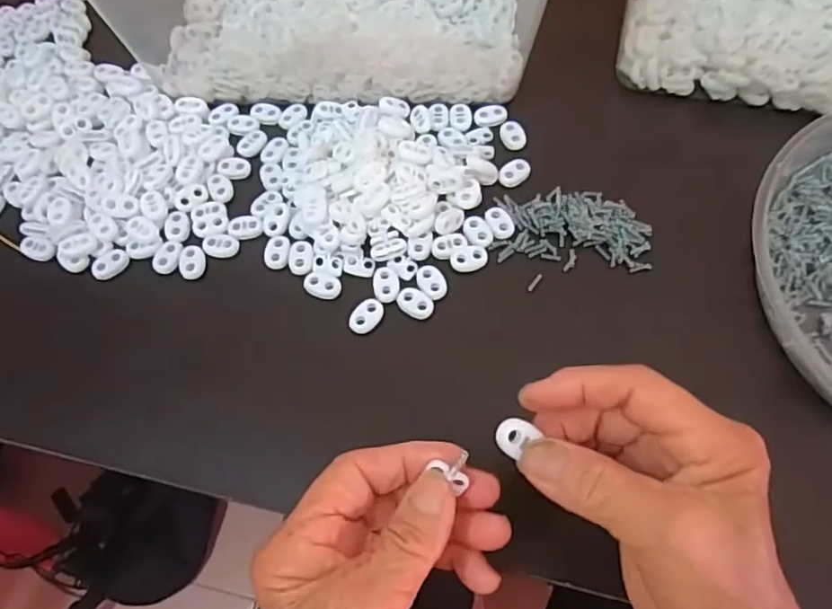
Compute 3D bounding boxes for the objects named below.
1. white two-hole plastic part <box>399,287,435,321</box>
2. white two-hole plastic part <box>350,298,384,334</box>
[{"bbox_3d":[-0.001,-0.001,0.346,0.022,0.004,0.016,36,71,18],"label":"white two-hole plastic part"},{"bbox_3d":[-0.029,0.006,0.342,0.015,0.004,0.023,28,69,15],"label":"white two-hole plastic part"}]

